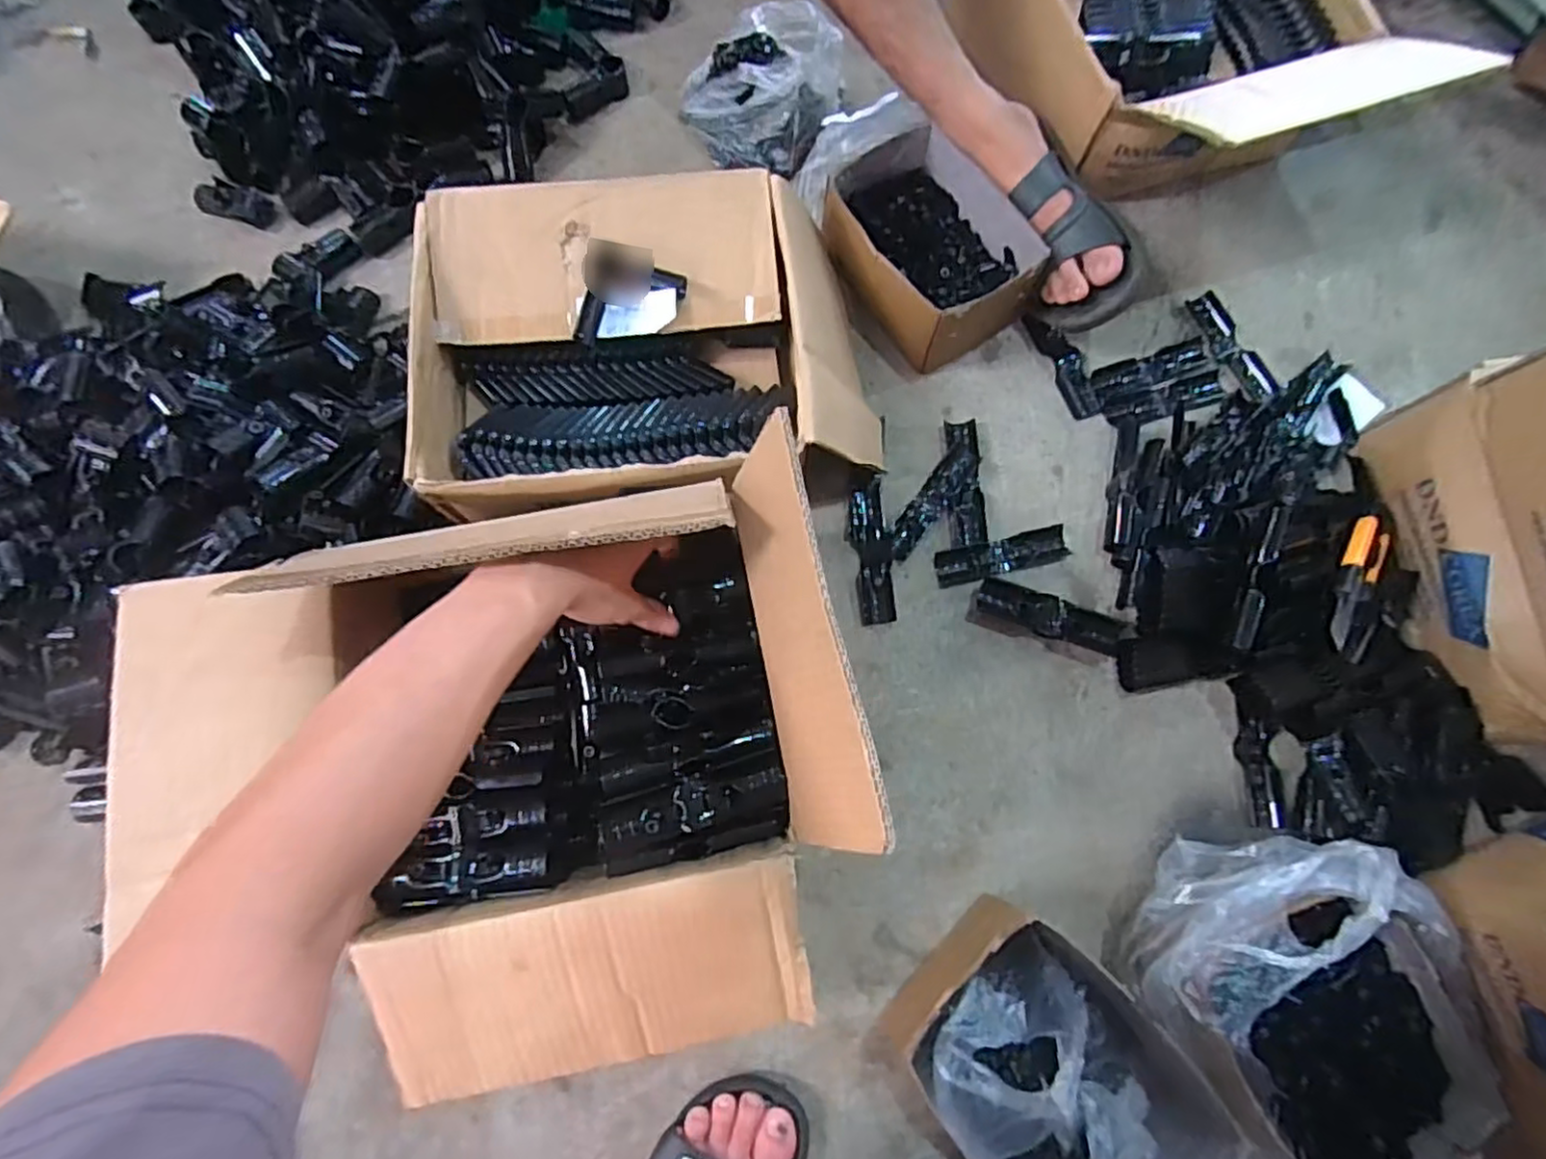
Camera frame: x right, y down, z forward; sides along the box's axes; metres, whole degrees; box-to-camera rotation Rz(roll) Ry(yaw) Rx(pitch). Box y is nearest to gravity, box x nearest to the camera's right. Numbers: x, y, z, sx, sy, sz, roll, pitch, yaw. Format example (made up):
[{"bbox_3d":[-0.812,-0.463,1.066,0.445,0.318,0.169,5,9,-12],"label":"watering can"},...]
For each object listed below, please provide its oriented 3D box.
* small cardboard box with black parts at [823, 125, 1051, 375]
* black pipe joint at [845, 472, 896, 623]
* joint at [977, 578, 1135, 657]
[{"bbox_3d":[0.157,-0.340,0.718,0.171,0.081,0.215,-34,79,-8],"label":"small cardboard box with black parts"},{"bbox_3d":[0.095,-0.032,0.670,0.036,0.020,0.146,-5,76,-2],"label":"black pipe joint"},{"bbox_3d":[0.257,0.036,0.649,0.135,0.030,0.032,17,77,4],"label":"joint"}]

